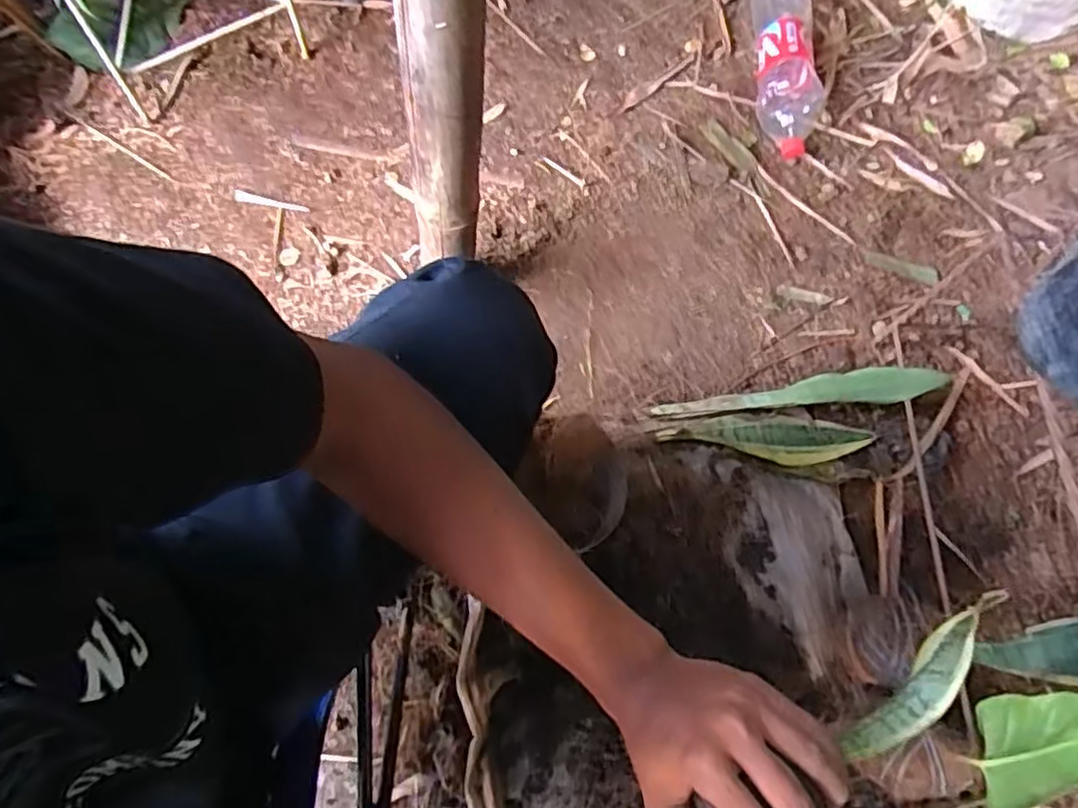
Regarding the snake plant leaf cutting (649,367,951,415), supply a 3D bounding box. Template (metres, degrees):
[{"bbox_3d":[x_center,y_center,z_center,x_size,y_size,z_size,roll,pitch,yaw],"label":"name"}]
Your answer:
[{"bbox_3d":[0.310,-0.011,0.856,0.337,0.044,0.052,-7,71,10],"label":"snake plant leaf cutting"}]

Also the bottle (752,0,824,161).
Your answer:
[{"bbox_3d":[0.373,-0.527,1.046,0.096,0.081,0.313,1,70,-4],"label":"bottle"}]

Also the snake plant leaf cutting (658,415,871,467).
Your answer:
[{"bbox_3d":[0.281,0.043,0.857,0.259,0.014,0.058,4,71,-1],"label":"snake plant leaf cutting"}]

